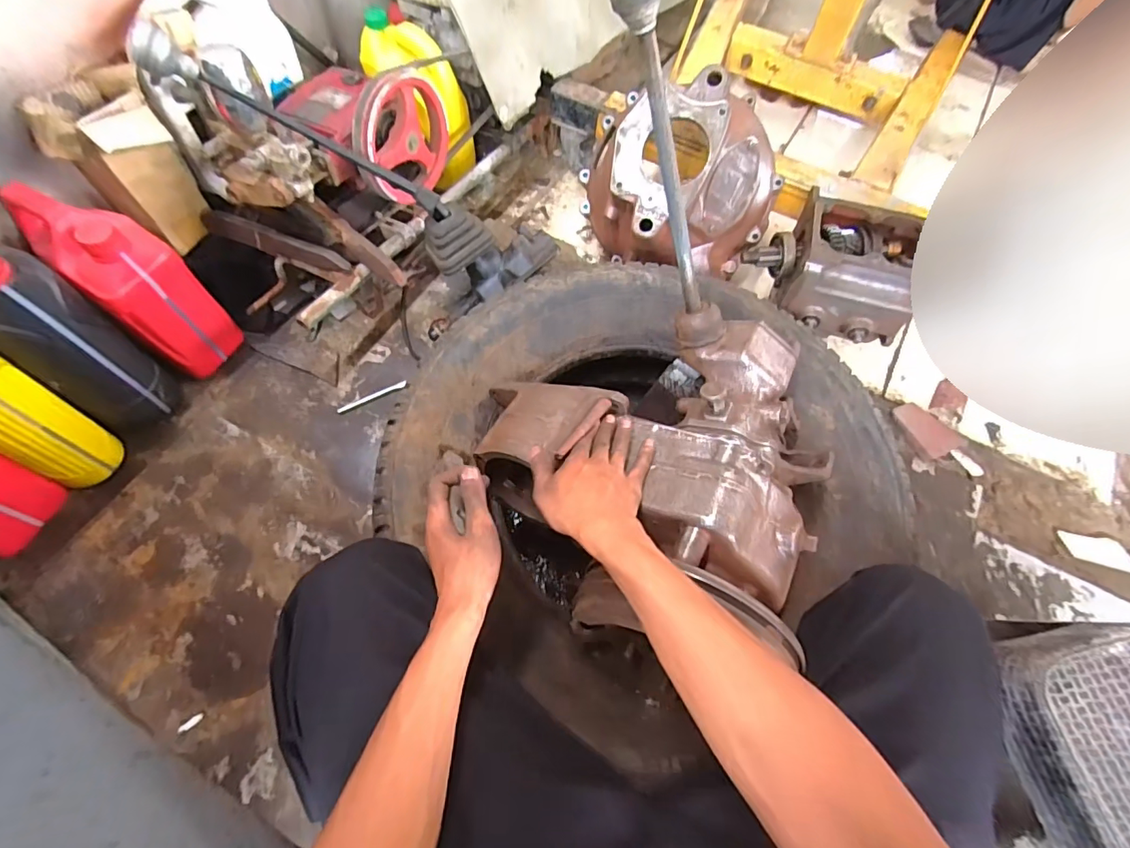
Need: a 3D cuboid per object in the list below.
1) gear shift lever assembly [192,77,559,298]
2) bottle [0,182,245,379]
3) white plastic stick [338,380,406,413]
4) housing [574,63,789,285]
[{"bbox_3d":[-0.254,-0.354,0.756,0.500,0.103,0.113,26,61,-27],"label":"gear shift lever assembly"},{"bbox_3d":[-0.645,-0.211,0.761,0.172,0.285,0.118,37,68,14],"label":"bottle"},{"bbox_3d":[-0.331,-0.047,0.857,0.119,0.004,0.012,-26,69,-15],"label":"white plastic stick"},{"bbox_3d":[0.214,-0.449,0.941,0.314,0.346,0.254,-16,37,-21],"label":"housing"}]

